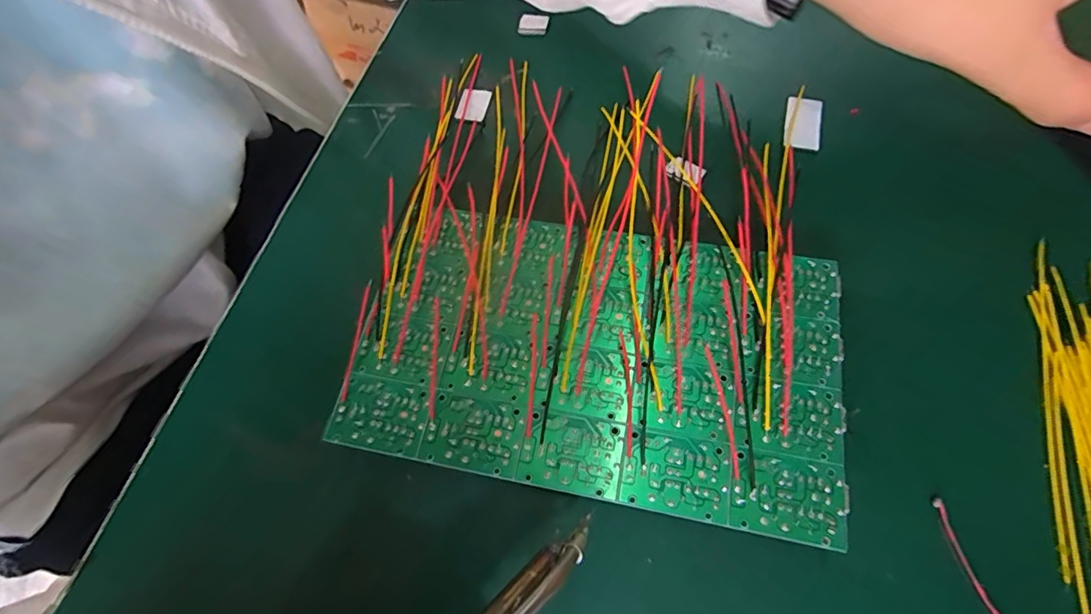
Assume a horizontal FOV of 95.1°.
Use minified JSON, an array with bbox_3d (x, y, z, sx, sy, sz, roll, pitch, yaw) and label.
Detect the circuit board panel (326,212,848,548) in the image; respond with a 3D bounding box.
[{"bbox_3d":[0.019,0.020,0.192,0.168,0.020,0.098,9,67,8],"label":"circuit board panel"}]

